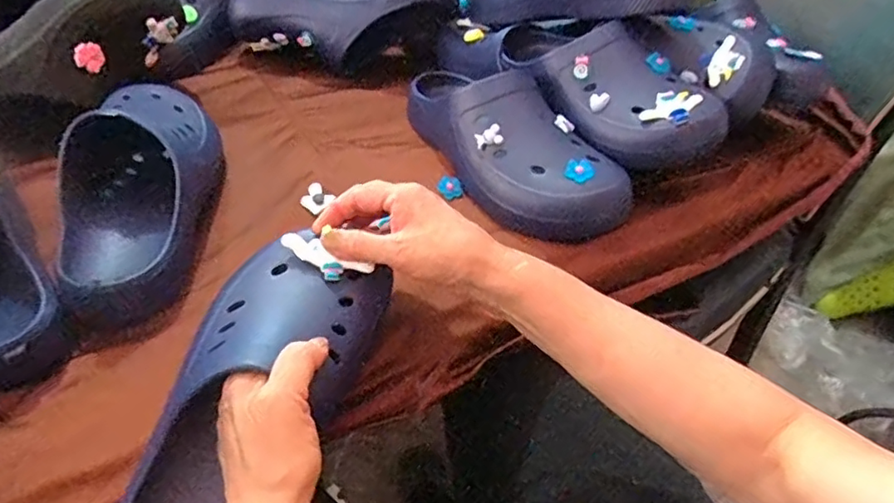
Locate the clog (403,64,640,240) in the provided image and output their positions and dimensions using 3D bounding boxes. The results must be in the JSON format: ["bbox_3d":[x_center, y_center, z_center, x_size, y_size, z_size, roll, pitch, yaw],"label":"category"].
[{"bbox_3d":[0.049,-0.127,0.610,0.109,0.081,0.312,-24,50,-27],"label":"clog"}]

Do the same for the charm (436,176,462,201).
[{"bbox_3d":[0.003,-0.065,0.602,0.027,0.008,0.022,36,86,4],"label":"charm"}]

